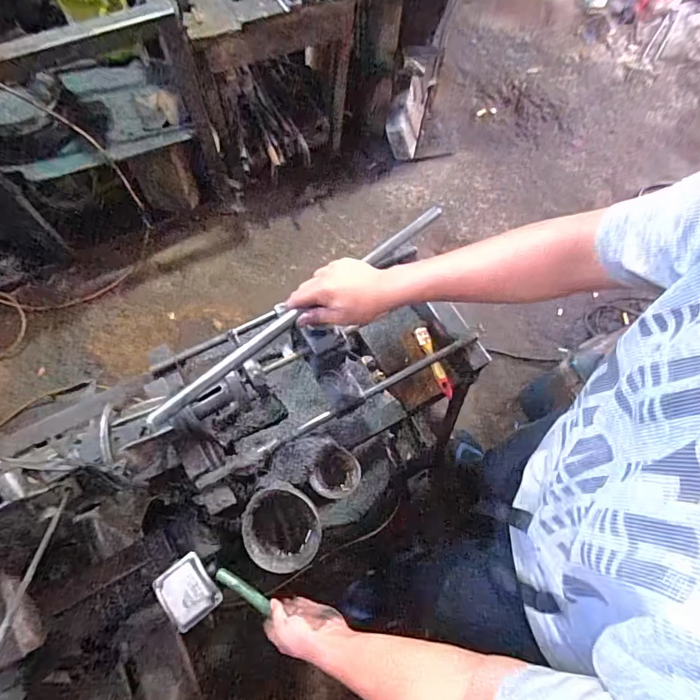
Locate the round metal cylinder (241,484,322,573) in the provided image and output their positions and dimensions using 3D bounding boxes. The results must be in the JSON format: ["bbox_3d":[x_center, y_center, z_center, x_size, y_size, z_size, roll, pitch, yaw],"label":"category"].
[{"bbox_3d":[-0.108,0.275,0.684,0.128,0.059,0.128,0,90,-10],"label":"round metal cylinder"}]

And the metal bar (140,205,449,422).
[{"bbox_3d":[-0.046,-0.065,0.562,0.481,0.021,0.016,-38,75,-19],"label":"metal bar"}]

